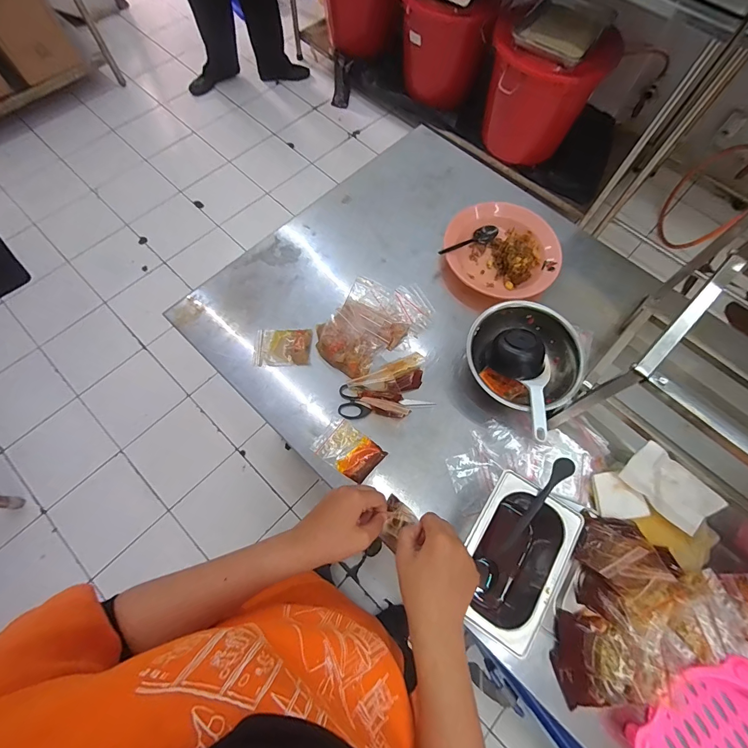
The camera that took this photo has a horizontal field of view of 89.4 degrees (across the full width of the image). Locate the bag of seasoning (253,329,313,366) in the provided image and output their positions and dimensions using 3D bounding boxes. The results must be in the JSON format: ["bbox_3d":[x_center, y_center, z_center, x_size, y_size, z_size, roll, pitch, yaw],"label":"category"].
[{"bbox_3d":[-0.154,-0.047,0.639,0.093,0.019,0.066,3,69,-1],"label":"bag of seasoning"}]

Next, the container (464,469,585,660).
[{"bbox_3d":[0.168,0.233,0.494,0.107,0.108,0.174,33,71,11],"label":"container"}]

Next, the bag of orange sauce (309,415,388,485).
[{"bbox_3d":[-0.037,0.119,0.581,0.100,0.008,0.067,36,72,11],"label":"bag of orange sauce"}]

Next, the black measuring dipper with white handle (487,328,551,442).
[{"bbox_3d":[0.243,0.014,0.575,0.089,0.054,0.179,-7,58,-3],"label":"black measuring dipper with white handle"}]

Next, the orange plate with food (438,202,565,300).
[{"bbox_3d":[0.240,-0.227,0.694,0.193,0.050,0.187,-23,71,-10],"label":"orange plate with food"}]

